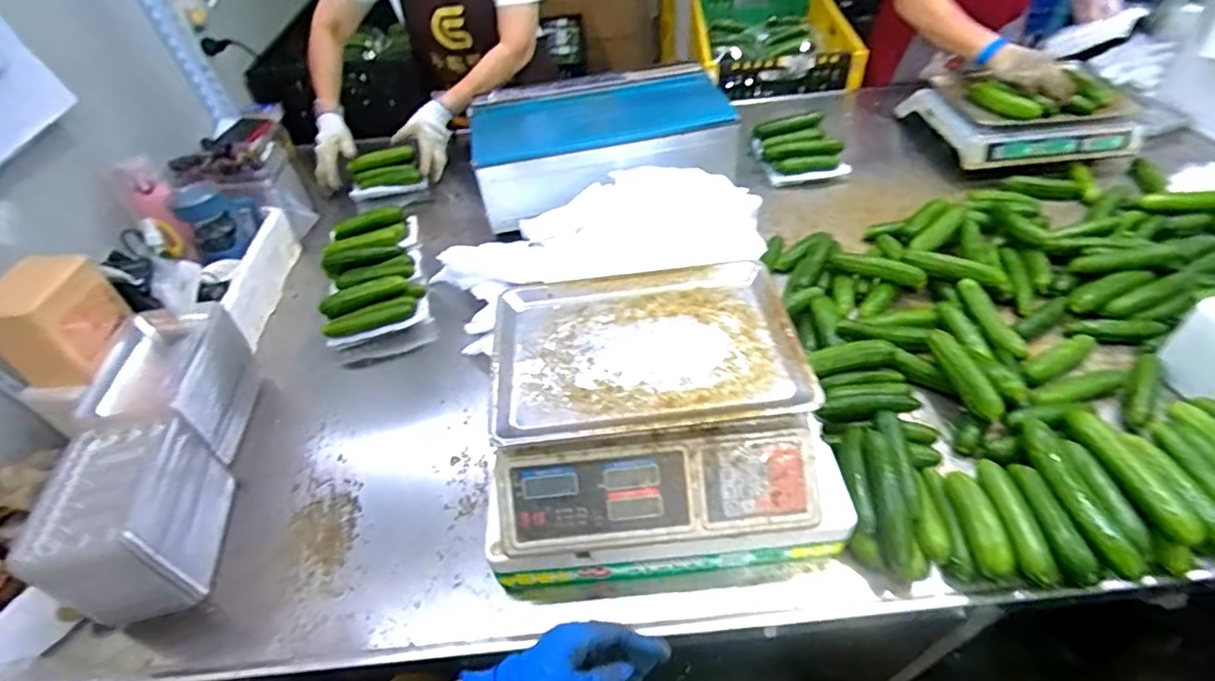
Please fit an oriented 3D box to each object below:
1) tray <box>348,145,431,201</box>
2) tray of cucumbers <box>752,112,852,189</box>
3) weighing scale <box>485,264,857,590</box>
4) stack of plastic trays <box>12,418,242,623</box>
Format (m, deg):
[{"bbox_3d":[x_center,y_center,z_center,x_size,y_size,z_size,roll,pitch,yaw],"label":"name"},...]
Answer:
[{"bbox_3d":[-0.483,-0.361,1.255,0.153,0.033,0.104,-14,75,-4],"label":"tray"},{"bbox_3d":[0.402,-0.408,1.223,0.152,0.066,0.173,-8,46,-2],"label":"tray of cucumbers"},{"bbox_3d":[0.053,0.084,0.695,0.373,0.186,0.316,-5,46,0],"label":"weighing scale"},{"bbox_3d":[-0.525,0.203,0.647,0.120,0.144,0.179,-17,47,-11],"label":"stack of plastic trays"}]

